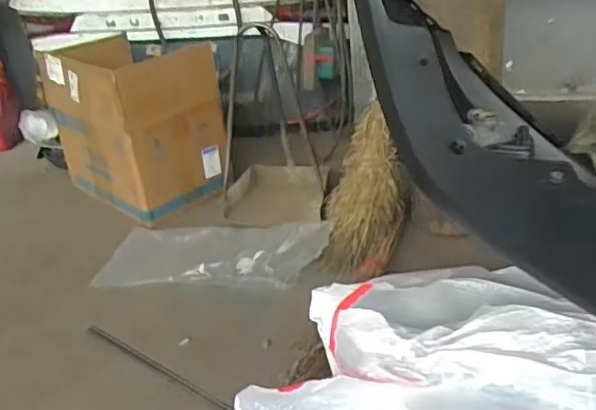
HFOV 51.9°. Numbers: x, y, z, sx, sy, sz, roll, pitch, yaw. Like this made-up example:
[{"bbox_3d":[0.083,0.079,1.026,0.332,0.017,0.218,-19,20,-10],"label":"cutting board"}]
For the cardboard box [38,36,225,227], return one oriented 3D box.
[{"bbox_3d":[-0.505,-0.264,1.890,0.325,0.422,0.535,-26,32,-35],"label":"cardboard box"}]

